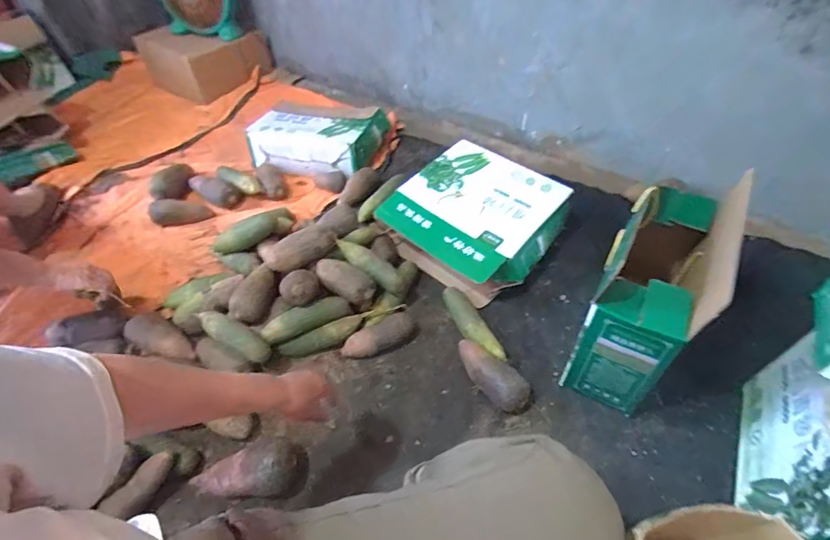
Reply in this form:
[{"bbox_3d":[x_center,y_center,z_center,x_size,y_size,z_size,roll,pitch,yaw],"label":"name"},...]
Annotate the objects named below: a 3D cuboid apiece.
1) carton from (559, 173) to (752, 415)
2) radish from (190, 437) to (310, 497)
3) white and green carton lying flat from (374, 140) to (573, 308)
[{"bbox_3d":[0.445,0.047,0.815,0.139,0.321,0.354,29,55,25],"label":"carton"},{"bbox_3d":[-0.285,0.354,0.740,0.185,0.079,0.090,-12,49,-9],"label":"radish"},{"bbox_3d":[0.145,-0.133,1.075,0.378,0.146,0.324,33,57,27],"label":"white and green carton lying flat"}]

